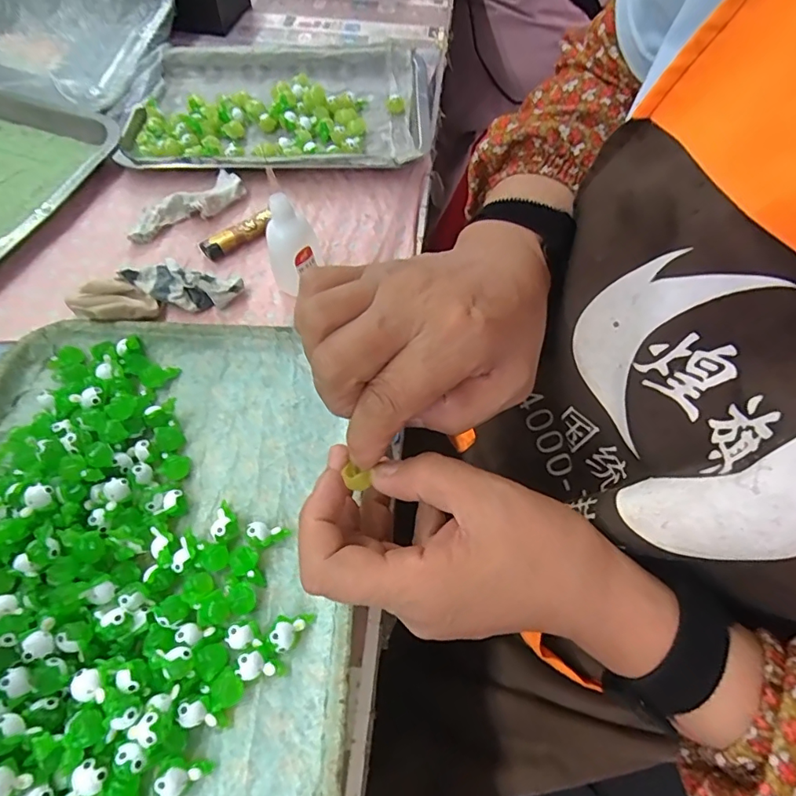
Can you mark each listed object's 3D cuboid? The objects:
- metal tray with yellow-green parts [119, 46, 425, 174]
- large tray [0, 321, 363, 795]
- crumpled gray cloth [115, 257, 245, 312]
[{"bbox_3d":[-0.118,-0.303,0.516,0.293,0.030,0.205,-1,60,-3],"label":"metal tray with yellow-green parts"},{"bbox_3d":[-0.166,0.097,0.282,0.263,0.035,0.345,-5,61,-5],"label":"large tray"},{"bbox_3d":[-0.173,-0.090,0.394,0.087,0.022,0.035,12,60,4],"label":"crumpled gray cloth"}]

